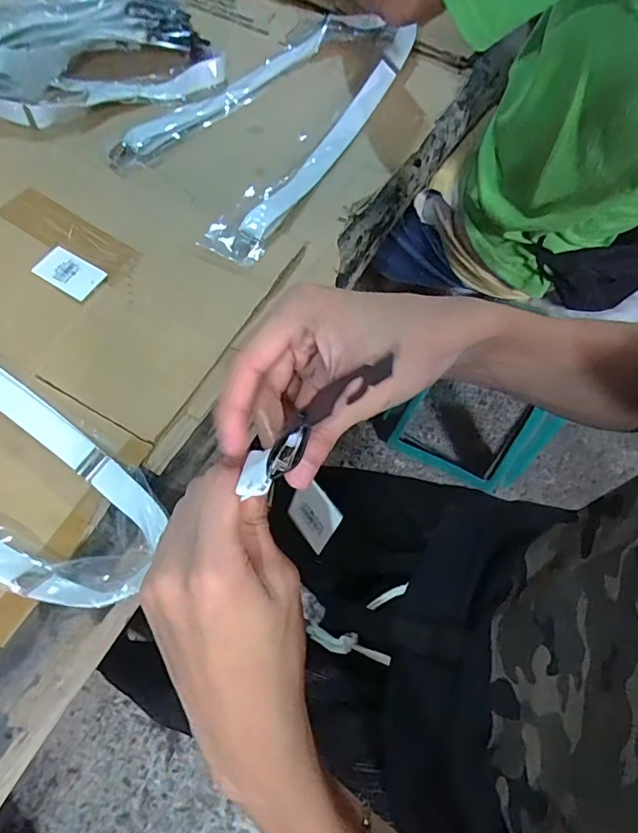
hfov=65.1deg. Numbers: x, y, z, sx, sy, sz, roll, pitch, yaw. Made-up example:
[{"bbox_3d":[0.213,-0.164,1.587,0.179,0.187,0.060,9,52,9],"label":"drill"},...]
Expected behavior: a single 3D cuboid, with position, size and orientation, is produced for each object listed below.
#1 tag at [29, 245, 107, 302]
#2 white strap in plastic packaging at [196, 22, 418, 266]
[{"bbox_3d":[-0.249,-0.144,0.498,0.070,0.004,0.039,31,72,14],"label":"tag"},{"bbox_3d":[0.005,-0.319,0.571,0.063,0.025,0.393,30,69,11],"label":"white strap in plastic packaging"}]

